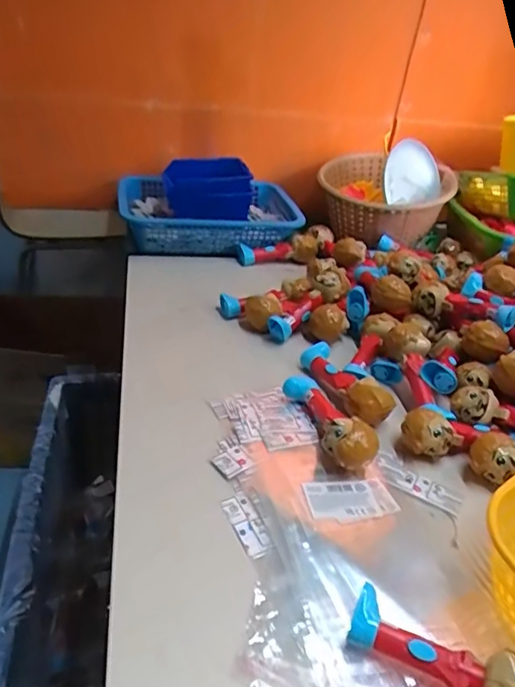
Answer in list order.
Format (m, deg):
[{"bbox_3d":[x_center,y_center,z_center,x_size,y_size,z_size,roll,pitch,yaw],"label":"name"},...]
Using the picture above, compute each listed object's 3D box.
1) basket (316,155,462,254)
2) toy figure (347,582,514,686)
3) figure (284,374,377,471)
[{"bbox_3d":[0.208,-0.247,0.921,0.204,0.101,0.219,5,33,-3],"label":"basket"},{"bbox_3d":[0.114,0.196,0.326,0.121,0.040,0.045,19,35,18],"label":"toy figure"},{"bbox_3d":[0.066,0.068,0.506,0.039,0.039,0.125,-8,36,-22],"label":"figure"}]

